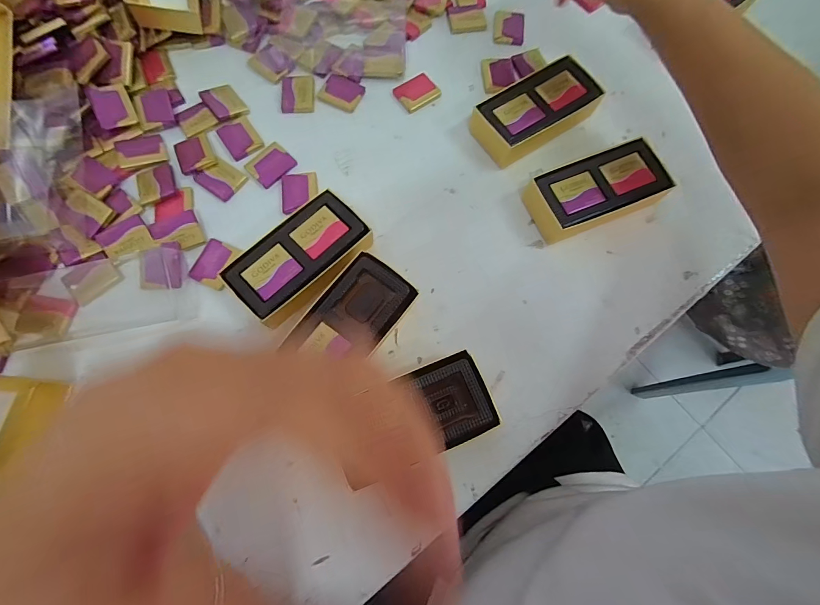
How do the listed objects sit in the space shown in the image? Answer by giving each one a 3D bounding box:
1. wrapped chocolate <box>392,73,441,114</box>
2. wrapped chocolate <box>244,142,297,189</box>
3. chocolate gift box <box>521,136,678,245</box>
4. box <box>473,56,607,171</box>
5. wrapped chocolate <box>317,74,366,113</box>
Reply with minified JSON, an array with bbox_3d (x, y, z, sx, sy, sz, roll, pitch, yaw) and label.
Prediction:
[{"bbox_3d":[0.006,-0.215,0.361,0.042,0.004,0.034,-36,81,-9],"label":"wrapped chocolate"},{"bbox_3d":[-0.132,-0.131,0.337,0.034,0.004,0.040,42,80,8],"label":"wrapped chocolate"},{"bbox_3d":[0.169,-0.100,0.321,0.115,0.031,0.059,-22,79,-6],"label":"chocolate gift box"},{"bbox_3d":[0.119,-0.182,0.341,0.117,0.030,0.062,-34,80,-9],"label":"box"},{"bbox_3d":[-0.068,-0.213,0.358,0.041,0.004,0.037,23,78,4],"label":"wrapped chocolate"}]

